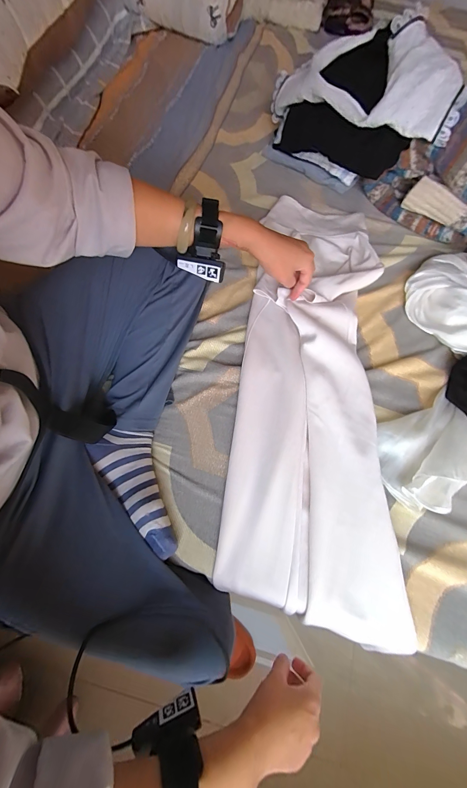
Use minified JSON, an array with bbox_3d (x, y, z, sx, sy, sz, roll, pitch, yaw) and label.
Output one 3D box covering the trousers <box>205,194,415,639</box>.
[{"bbox_3d":[0.141,-0.046,0.490,0.249,0.048,0.742,6,71,1],"label":"trousers"}]

